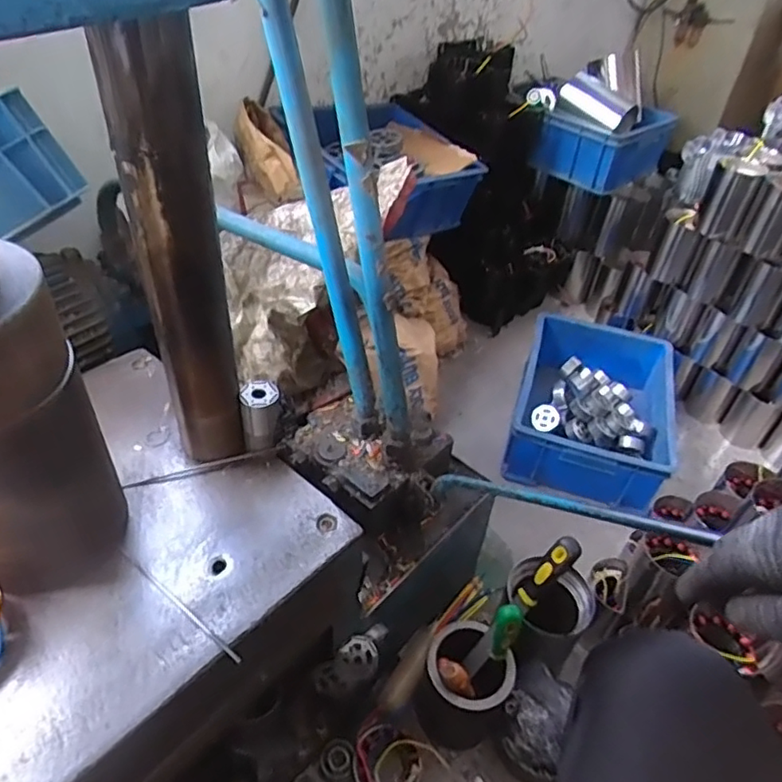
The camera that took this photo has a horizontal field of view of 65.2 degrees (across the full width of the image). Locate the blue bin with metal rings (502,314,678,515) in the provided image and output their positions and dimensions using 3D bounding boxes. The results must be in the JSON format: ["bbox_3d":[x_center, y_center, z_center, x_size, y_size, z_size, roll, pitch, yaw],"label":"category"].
[{"bbox_3d":[0.416,0.027,1.271,0.294,0.131,0.412,15,43,10],"label":"blue bin with metal rings"}]

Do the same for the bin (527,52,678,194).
[{"bbox_3d":[0.510,-0.667,1.519,0.314,0.225,0.250,31,48,26],"label":"bin"}]

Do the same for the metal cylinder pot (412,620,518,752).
[{"bbox_3d":[0.096,0.406,0.832,0.101,0.158,0.105,3,42,-3],"label":"metal cylinder pot"}]

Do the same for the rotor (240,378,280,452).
[{"bbox_3d":[-0.131,0.028,0.623,0.035,0.074,0.036,-4,43,-10],"label":"rotor"}]

